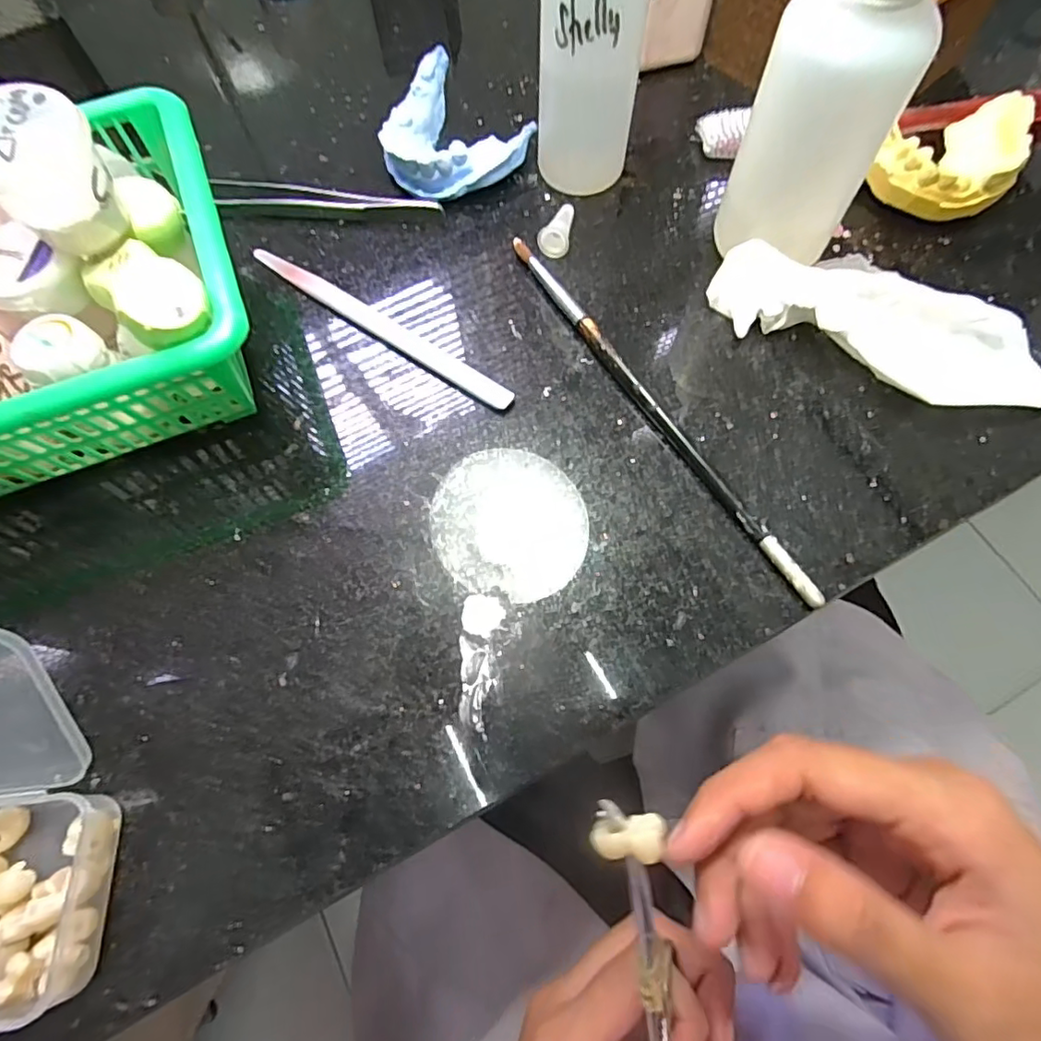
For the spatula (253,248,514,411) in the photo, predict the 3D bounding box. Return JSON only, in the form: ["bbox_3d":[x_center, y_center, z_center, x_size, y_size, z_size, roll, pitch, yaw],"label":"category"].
[{"bbox_3d":[-0.059,-0.082,0.244,0.134,0.004,0.010,34,75,13],"label":"spatula"}]

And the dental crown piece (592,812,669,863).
[{"bbox_3d":[0.026,0.075,0.136,0.017,0.007,0.009,-9,70,-1],"label":"dental crown piece"}]

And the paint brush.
[{"bbox_3d":[0.050,-0.046,0.226,0.008,0.007,0.187,-32,72,-9],"label":"paint brush"}]

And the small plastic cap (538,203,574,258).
[{"bbox_3d":[0.016,-0.130,0.256,0.013,0.010,0.027,10,71,6],"label":"small plastic cap"}]

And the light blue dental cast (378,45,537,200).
[{"bbox_3d":[-0.036,-0.178,0.270,0.060,0.021,0.068,-37,73,-11],"label":"light blue dental cast"}]

